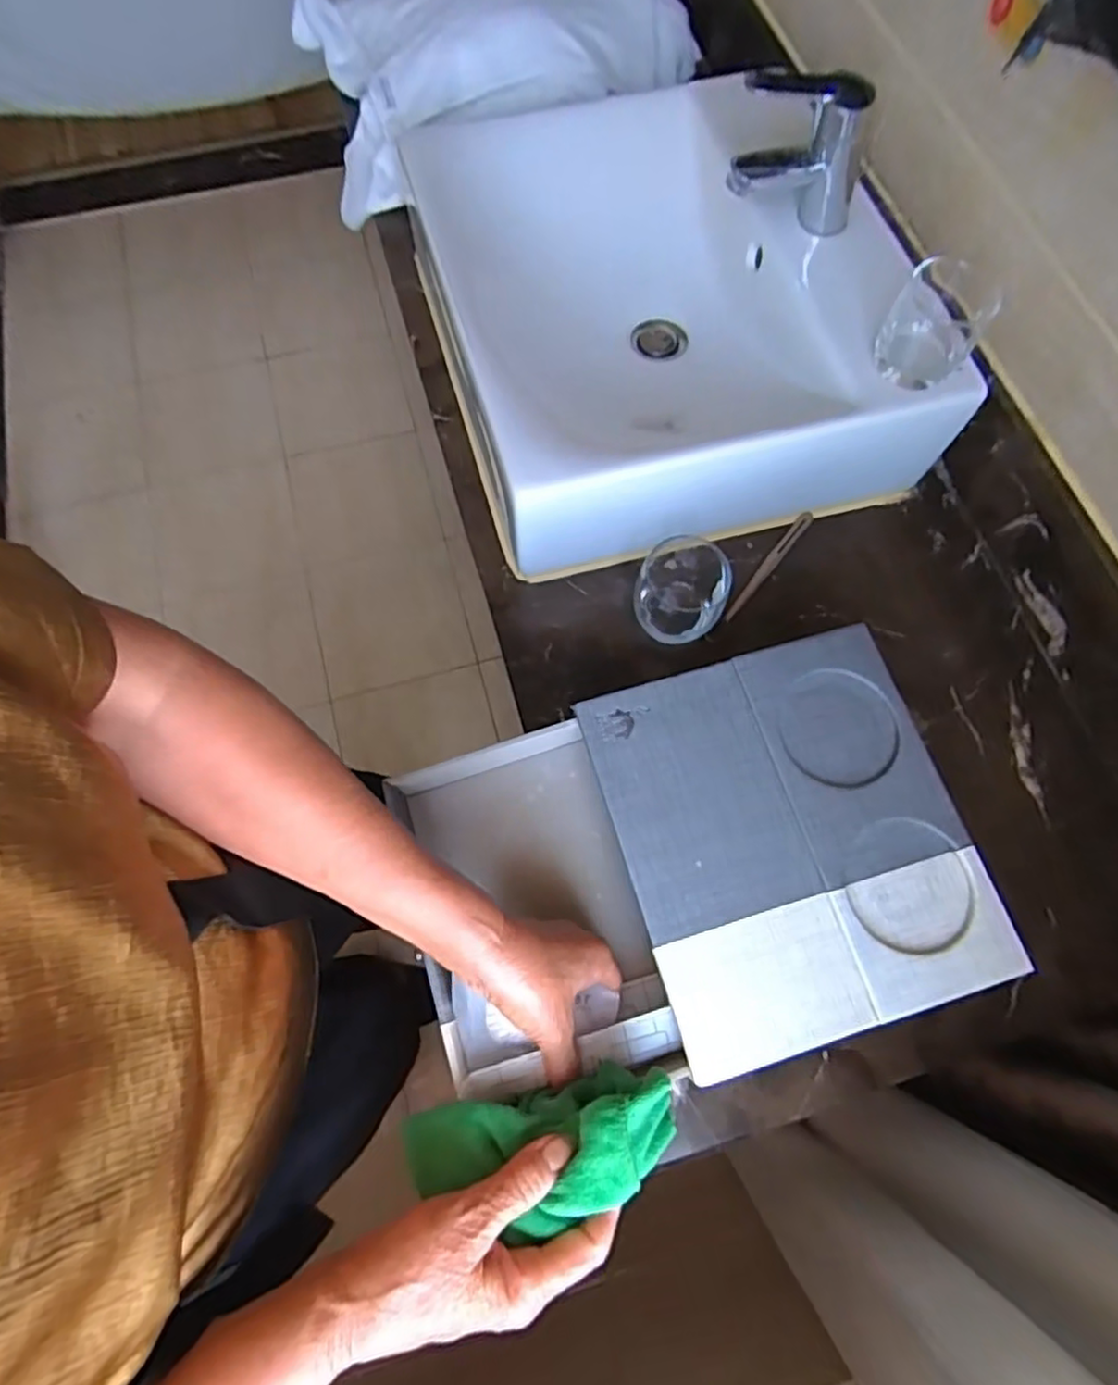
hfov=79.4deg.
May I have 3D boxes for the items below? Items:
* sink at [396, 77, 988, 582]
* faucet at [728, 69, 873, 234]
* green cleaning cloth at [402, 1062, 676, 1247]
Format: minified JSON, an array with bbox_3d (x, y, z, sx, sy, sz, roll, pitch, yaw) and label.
[{"bbox_3d":[0.102,-0.412,0.696,0.430,0.141,0.505,-15,72,-6],"label":"sink"},{"bbox_3d":[0.220,-0.490,0.622,0.136,0.119,0.048,-14,72,-6],"label":"faucet"},{"bbox_3d":[-0.006,0.253,0.374,0.140,0.059,0.063,-11,72,5],"label":"green cleaning cloth"}]

